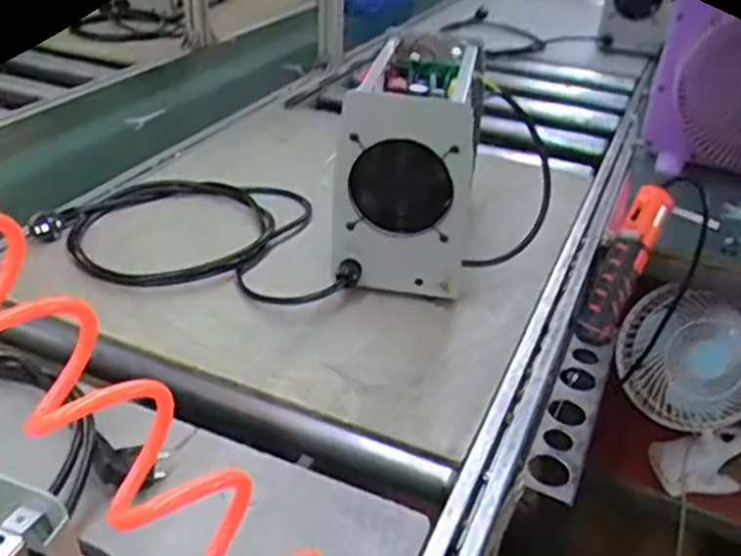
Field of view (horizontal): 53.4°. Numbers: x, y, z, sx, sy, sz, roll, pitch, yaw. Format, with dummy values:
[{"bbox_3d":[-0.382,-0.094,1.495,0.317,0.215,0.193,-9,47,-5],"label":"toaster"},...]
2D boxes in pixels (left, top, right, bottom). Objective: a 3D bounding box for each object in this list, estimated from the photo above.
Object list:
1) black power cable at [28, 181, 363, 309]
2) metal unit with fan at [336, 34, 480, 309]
[{"bbox_3d":[-0.224,-0.070,0.966,0.407,0.044,0.284,6,32,4],"label":"black power cable"},{"bbox_3d":[0.053,-0.137,0.911,0.135,0.241,0.271,7,32,6],"label":"metal unit with fan"}]

